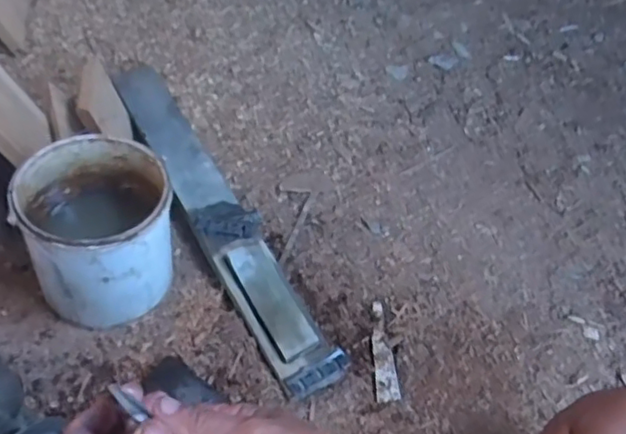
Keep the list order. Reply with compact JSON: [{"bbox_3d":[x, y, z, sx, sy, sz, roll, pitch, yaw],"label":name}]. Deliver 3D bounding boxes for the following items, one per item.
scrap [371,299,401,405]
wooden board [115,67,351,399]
[{"bbox_3d":[0.090,0.175,0.828,0.028,0.009,0.149,-3,51,-5],"label":"scrap"},{"bbox_3d":[-0.143,-0.011,0.936,0.100,0.057,0.632,-22,55,-20],"label":"wooden board"}]

